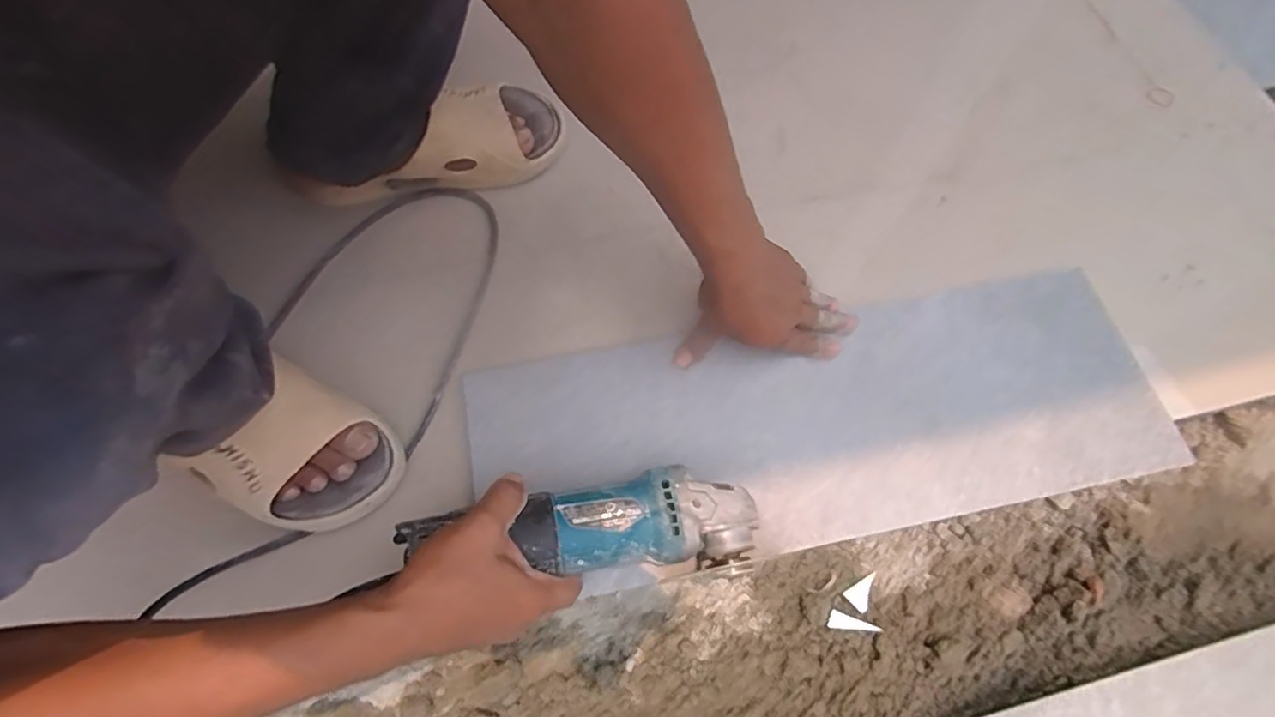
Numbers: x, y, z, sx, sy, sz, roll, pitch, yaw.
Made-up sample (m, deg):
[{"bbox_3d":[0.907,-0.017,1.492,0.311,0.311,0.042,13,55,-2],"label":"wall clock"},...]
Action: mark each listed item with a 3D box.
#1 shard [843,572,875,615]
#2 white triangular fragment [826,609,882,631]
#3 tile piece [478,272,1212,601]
[{"bbox_3d":[0.227,0.232,0.603,0.042,0.010,0.023,-40,71,-19],"label":"shard"},{"bbox_3d":[0.207,0.253,0.578,0.047,0.005,0.015,5,70,15],"label":"white triangular fragment"},{"bbox_3d":[0.155,0.054,0.509,0.575,0.011,0.191,-10,71,-6],"label":"tile piece"}]

